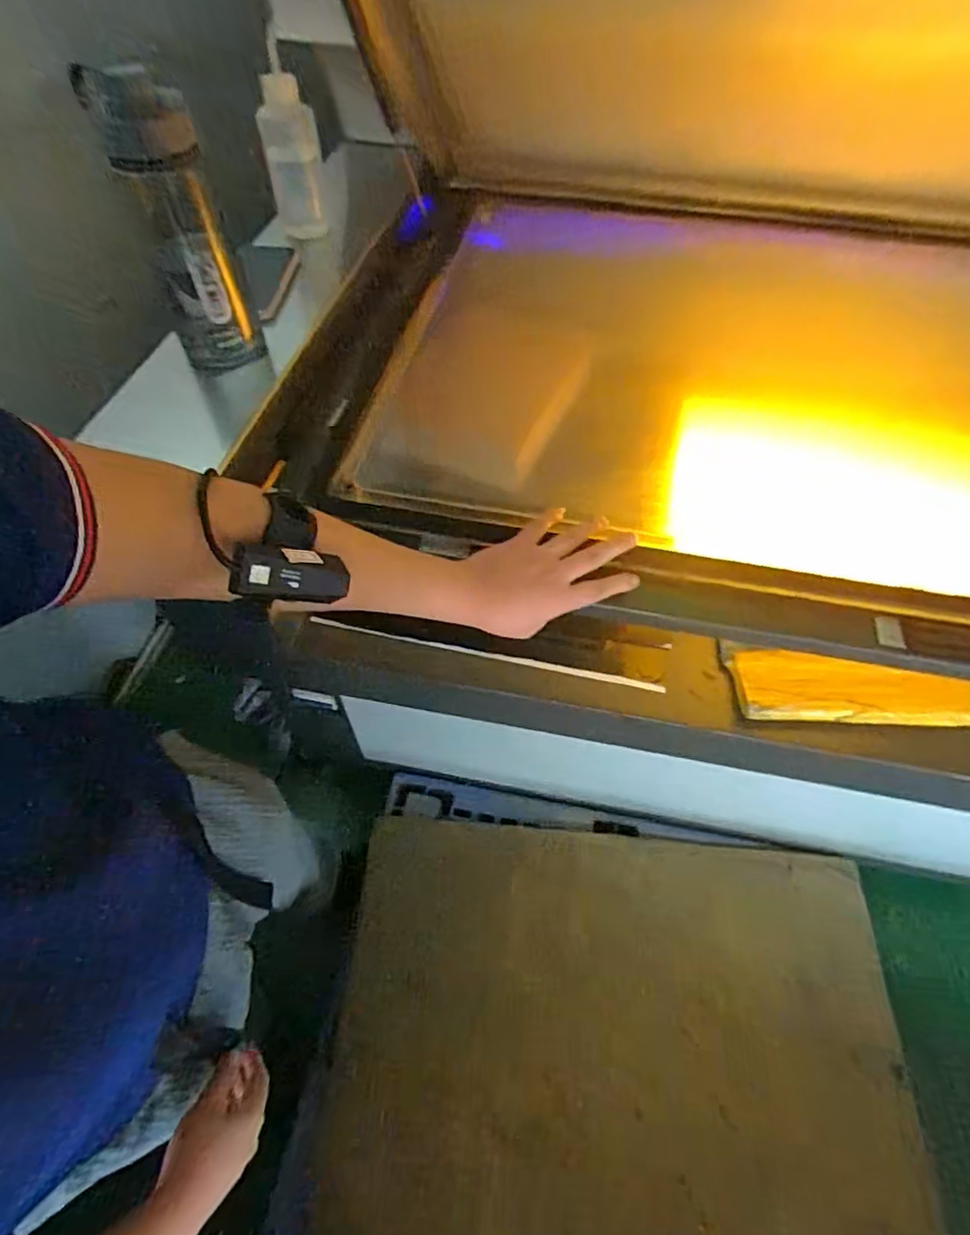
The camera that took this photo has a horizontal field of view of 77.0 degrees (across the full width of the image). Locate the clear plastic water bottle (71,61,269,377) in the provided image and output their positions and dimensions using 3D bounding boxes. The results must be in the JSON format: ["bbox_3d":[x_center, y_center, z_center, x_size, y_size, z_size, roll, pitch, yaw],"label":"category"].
[{"bbox_3d":[-0.293,-0.368,0.598,0.079,0.260,0.077,-16,57,-12],"label":"clear plastic water bottle"}]

